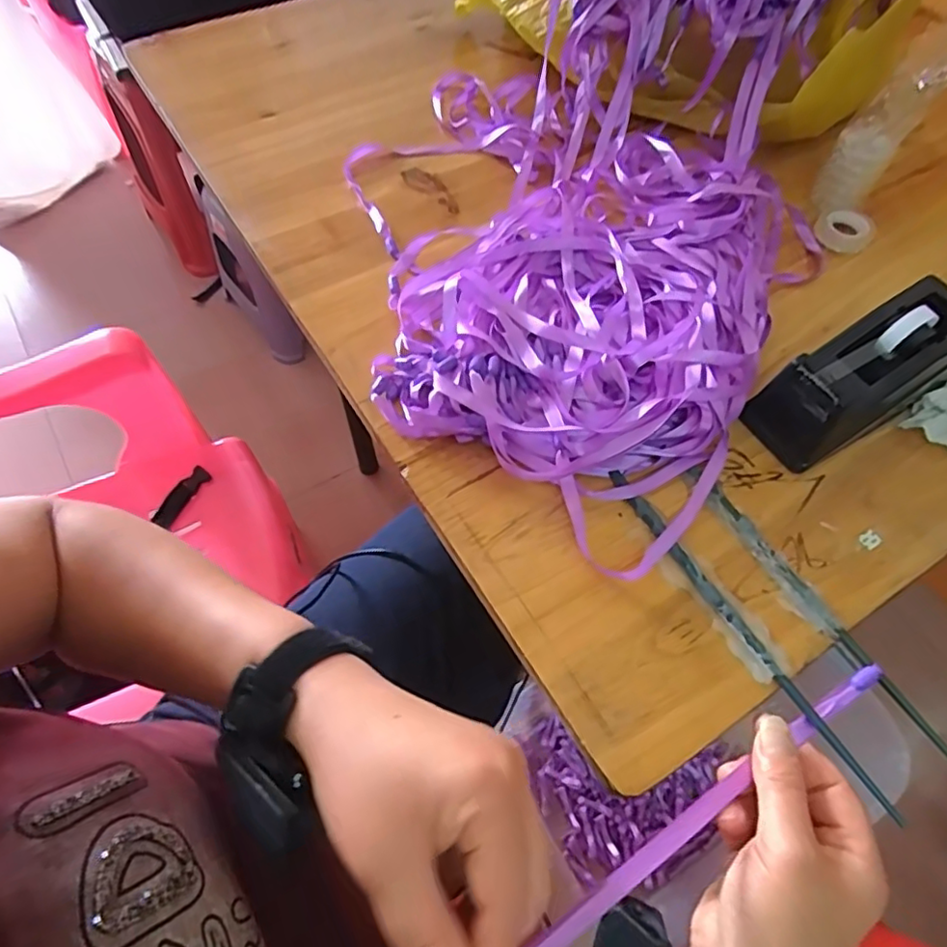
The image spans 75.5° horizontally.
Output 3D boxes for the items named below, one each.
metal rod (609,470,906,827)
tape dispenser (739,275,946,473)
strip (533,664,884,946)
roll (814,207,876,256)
[{"bbox_3d":[0.153,0.088,0.357,0.010,0.008,0.230,-27,64,-15],"label":"metal rod"},{"bbox_3d":[0.264,-0.066,0.413,0.158,0.072,0.059,-26,64,-15],"label":"tape dispenser"},{"bbox_3d":[0.113,0.155,0.285,0.264,0.028,0.010,-18,61,-30],"label":"strip"},{"bbox_3d":[0.321,-0.211,0.528,0.046,0.011,0.047,0,60,-1],"label":"roll"}]

